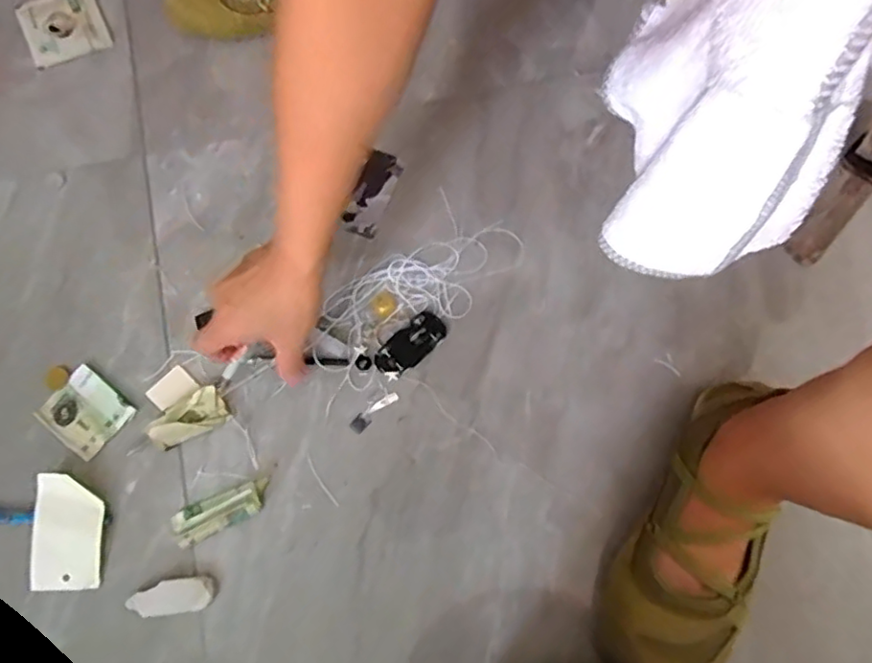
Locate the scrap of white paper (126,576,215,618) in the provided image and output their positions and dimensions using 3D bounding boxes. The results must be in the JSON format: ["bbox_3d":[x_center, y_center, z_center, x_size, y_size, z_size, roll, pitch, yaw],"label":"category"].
[{"bbox_3d":[-0.199,0.200,0.472,0.058,0.017,0.023,-8,74,-4],"label":"scrap of white paper"}]

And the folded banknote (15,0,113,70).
[{"bbox_3d":[-0.368,-0.304,0.618,0.074,0.011,0.079,-24,76,-8],"label":"folded banknote"}]

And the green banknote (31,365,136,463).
[{"bbox_3d":[-0.287,0.066,0.513,0.064,0.007,0.055,38,76,9],"label":"green banknote"}]

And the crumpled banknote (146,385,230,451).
[{"bbox_3d":[-0.200,0.068,0.502,0.059,0.027,0.031,-31,77,-10],"label":"crumpled banknote"}]

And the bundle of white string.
[{"bbox_3d":[-0.020,-0.037,0.547,0.087,0.011,0.198,44,77,10],"label":"bundle of white string"}]

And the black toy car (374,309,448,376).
[{"bbox_3d":[-0.021,0.010,0.531,0.066,0.013,0.031,-43,79,-12],"label":"black toy car"}]

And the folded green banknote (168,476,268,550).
[{"bbox_3d":[-0.168,0.139,0.487,0.076,0.021,0.030,-24,76,-8],"label":"folded green banknote"}]

